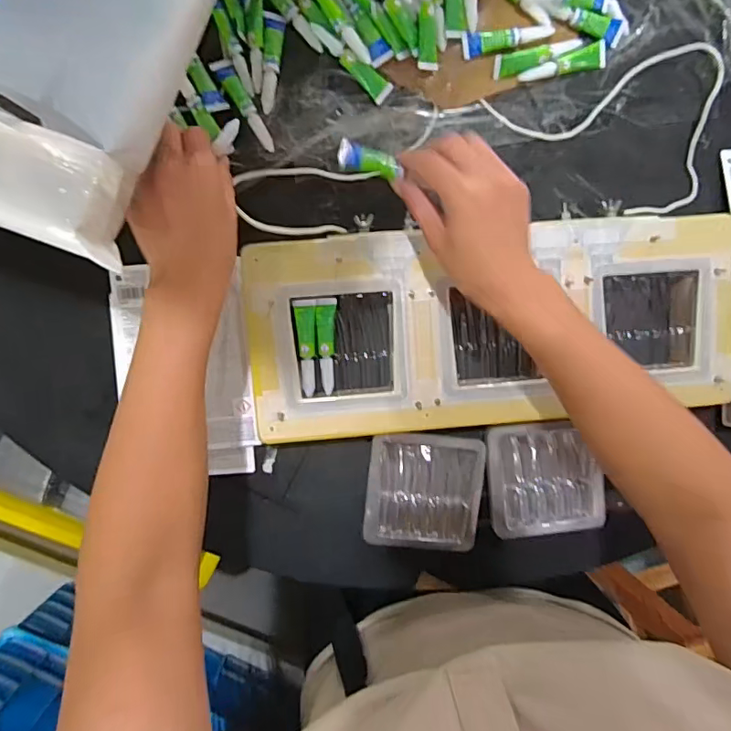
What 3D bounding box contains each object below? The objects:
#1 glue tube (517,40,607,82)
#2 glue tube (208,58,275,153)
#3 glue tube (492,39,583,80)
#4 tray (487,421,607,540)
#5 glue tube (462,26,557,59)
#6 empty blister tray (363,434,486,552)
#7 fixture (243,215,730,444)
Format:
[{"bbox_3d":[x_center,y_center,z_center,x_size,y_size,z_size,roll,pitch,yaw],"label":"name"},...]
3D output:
[{"bbox_3d":[0.174,-0.265,0.451,0.083,0.012,0.019,-16,96,-2],"label":"glue tube"},{"bbox_3d":[-0.102,-0.223,0.440,0.016,0.008,0.083,-32,96,-1],"label":"glue tube"},{"bbox_3d":[0.150,-0.269,0.446,0.080,0.008,0.018,-17,96,-2],"label":"glue tube"},{"bbox_3d":[0.166,0.106,0.474,0.102,0.013,0.106,-3,95,-4],"label":"tray"},{"bbox_3d":[0.122,-0.281,0.439,0.080,0.010,0.018,-14,96,-3],"label":"glue tube"},{"bbox_3d":[0.054,0.116,0.474,0.103,0.012,0.105,5,95,-4],"label":"empty blister tray"},{"bbox_3d":[0.115,-0.033,0.447,0.423,0.017,0.169,-5,95,-3],"label":"fixture"}]

